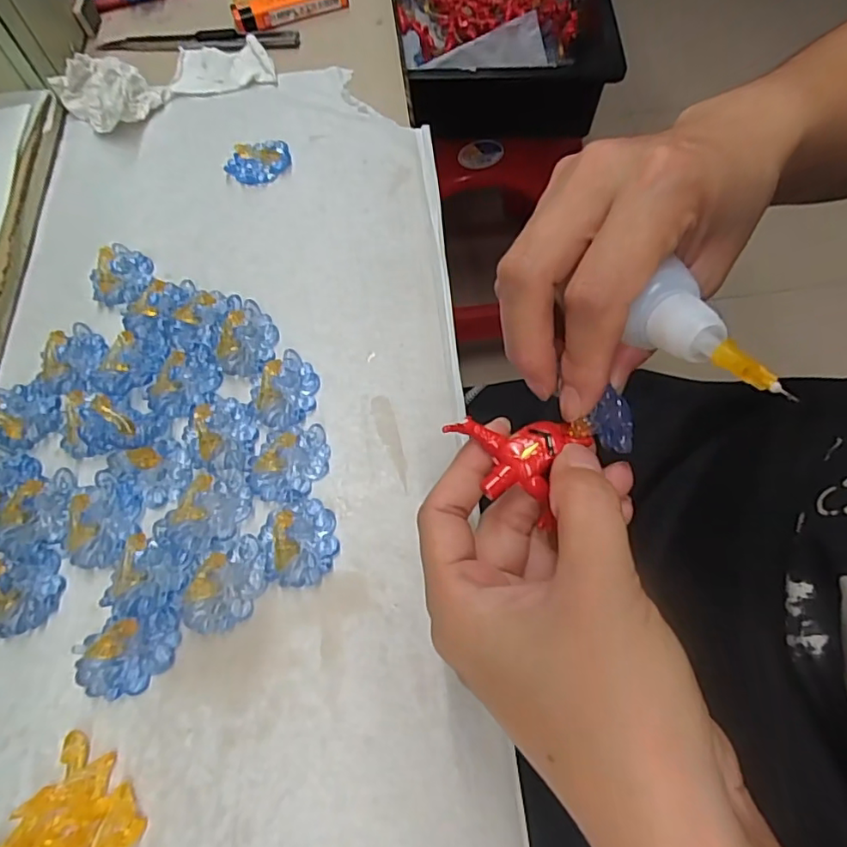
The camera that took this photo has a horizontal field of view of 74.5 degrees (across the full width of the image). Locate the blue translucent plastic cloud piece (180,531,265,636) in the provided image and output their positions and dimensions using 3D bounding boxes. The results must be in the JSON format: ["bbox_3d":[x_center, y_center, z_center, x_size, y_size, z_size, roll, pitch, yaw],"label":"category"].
[{"bbox_3d":[-0.078,0.063,0.217,0.033,0.005,0.029,-23,65,-9],"label":"blue translucent plastic cloud piece"}]

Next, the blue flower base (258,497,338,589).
[{"bbox_3d":[-0.050,0.048,0.224,0.029,0.007,0.034,-13,64,-5],"label":"blue flower base"}]

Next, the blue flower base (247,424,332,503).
[{"bbox_3d":[-0.058,0.017,0.240,0.032,0.005,0.034,-1,64,1],"label":"blue flower base"}]

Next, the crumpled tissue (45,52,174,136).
[{"bbox_3d":[-0.197,-0.205,0.344,0.057,0.021,0.046,21,66,12],"label":"crumpled tissue"}]

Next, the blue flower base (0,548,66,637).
[{"bbox_3d":[-0.159,0.067,0.218,0.028,0.008,0.030,-18,65,-7],"label":"blue flower base"}]

